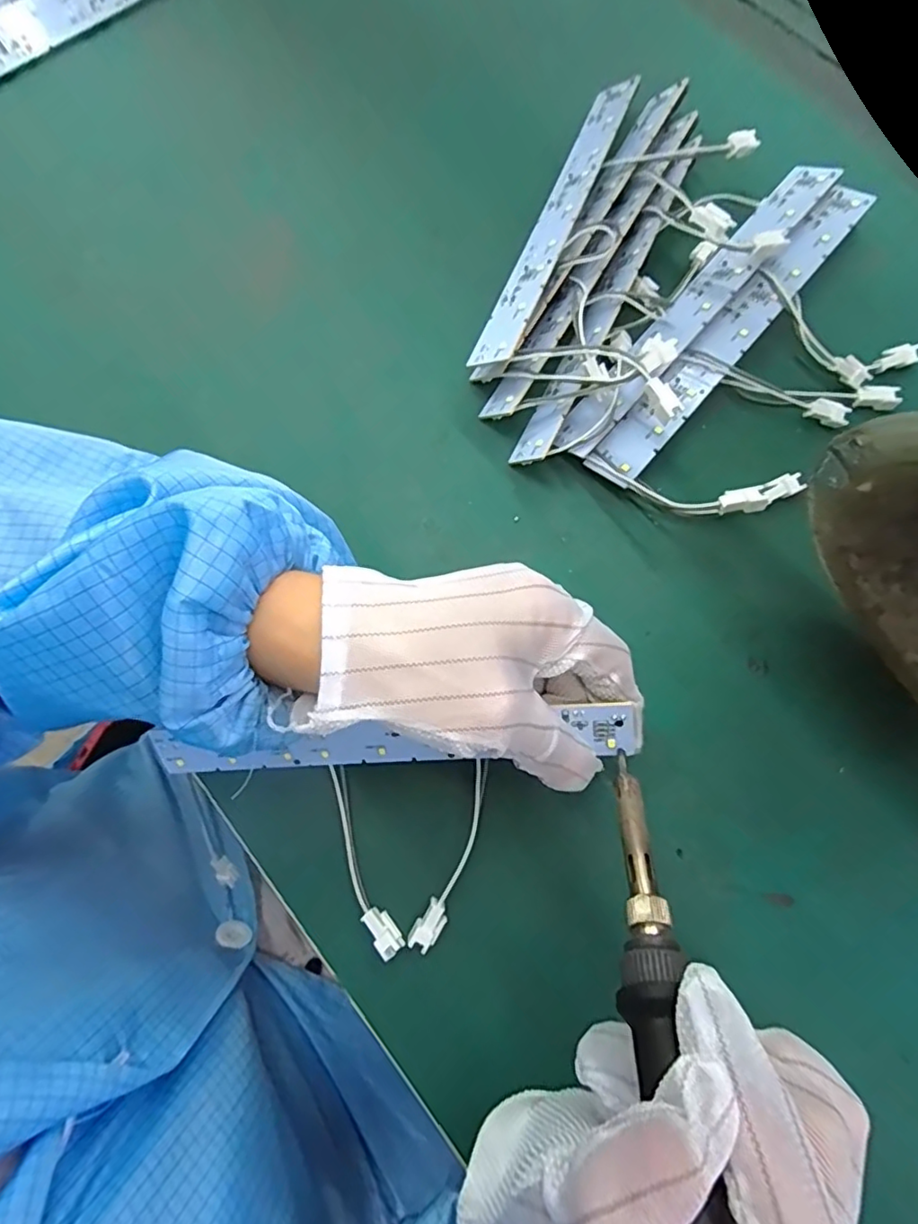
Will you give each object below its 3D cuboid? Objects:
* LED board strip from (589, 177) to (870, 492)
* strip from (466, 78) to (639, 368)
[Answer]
[{"bbox_3d":[0.131,-0.134,0.279,0.023,0.004,0.189,41,84,16],"label":"LED board strip"},{"bbox_3d":[0.049,-0.198,0.293,0.025,0.004,0.190,13,72,34],"label":"strip"}]

